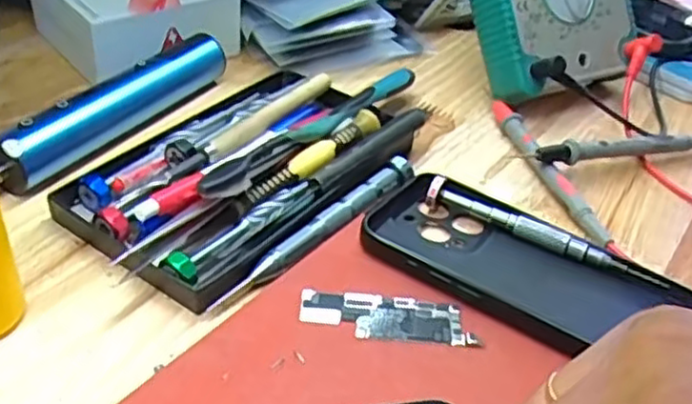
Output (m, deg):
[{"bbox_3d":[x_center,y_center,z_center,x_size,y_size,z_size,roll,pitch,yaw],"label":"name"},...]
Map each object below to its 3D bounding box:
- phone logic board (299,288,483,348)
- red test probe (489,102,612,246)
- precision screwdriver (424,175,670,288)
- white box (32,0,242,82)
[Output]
[{"bbox_3d":[0.018,0.046,0.297,0.072,0.004,0.023,7,38,0],"label":"phone logic board"},{"bbox_3d":[0.108,-0.022,0.399,0.016,0.014,0.129,-6,39,-16],"label":"red test probe"},{"bbox_3d":[0.095,0.015,0.348,0.116,0.014,0.010,20,40,17],"label":"precision screwdriver"},{"bbox_3d":[-0.138,-0.125,0.466,0.106,0.042,0.105,-23,47,-33],"label":"white box"}]

